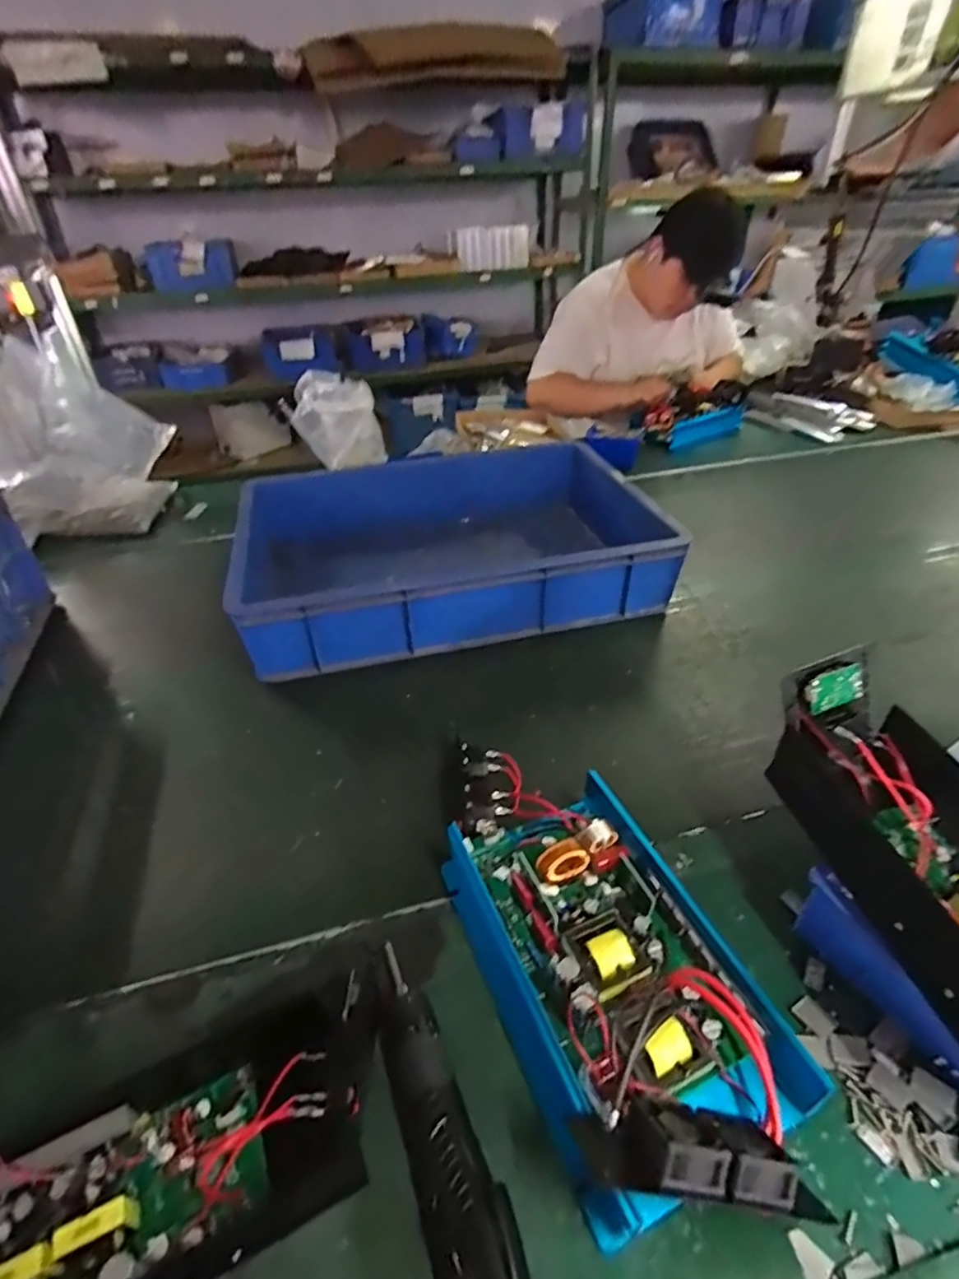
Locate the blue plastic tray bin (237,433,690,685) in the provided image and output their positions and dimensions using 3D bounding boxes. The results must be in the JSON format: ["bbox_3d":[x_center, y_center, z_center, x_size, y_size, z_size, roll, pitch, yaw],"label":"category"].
[{"bbox_3d":[-0.037,-0.140,0.921,0.602,0.155,0.404,-11,38,-11],"label":"blue plastic tray bin"}]

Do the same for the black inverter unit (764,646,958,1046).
[{"bbox_3d":[0.301,0.151,0.375,0.094,0.097,0.297,-5,37,-4],"label":"black inverter unit"}]

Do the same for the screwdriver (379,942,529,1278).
[{"bbox_3d":[-0.015,0.315,0.343,0.044,0.031,0.253,-15,39,-17],"label":"screwdriver"}]

